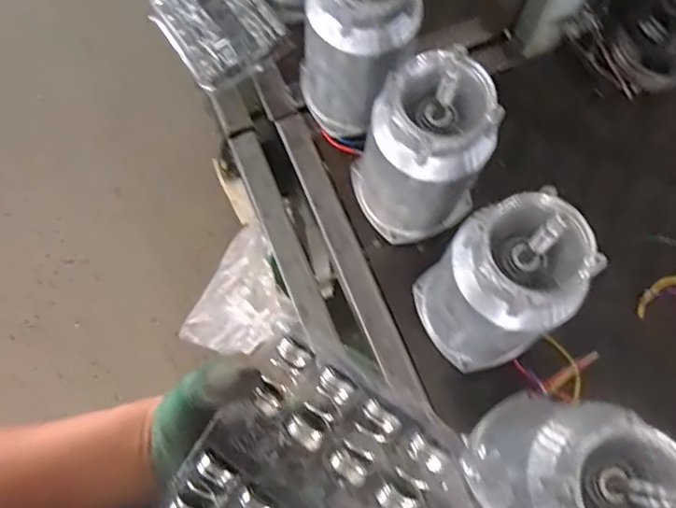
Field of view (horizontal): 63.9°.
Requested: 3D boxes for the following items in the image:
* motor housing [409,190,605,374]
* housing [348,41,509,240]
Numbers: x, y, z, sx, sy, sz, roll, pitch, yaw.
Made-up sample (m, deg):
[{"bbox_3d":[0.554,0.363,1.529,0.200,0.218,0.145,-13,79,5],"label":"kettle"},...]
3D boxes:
[{"bbox_3d":[0.155,0.036,0.535,0.115,0.236,0.124,-23,73,-6],"label":"motor housing"},{"bbox_3d":[0.086,-0.097,0.581,0.116,0.236,0.104,-19,73,-5],"label":"housing"}]

